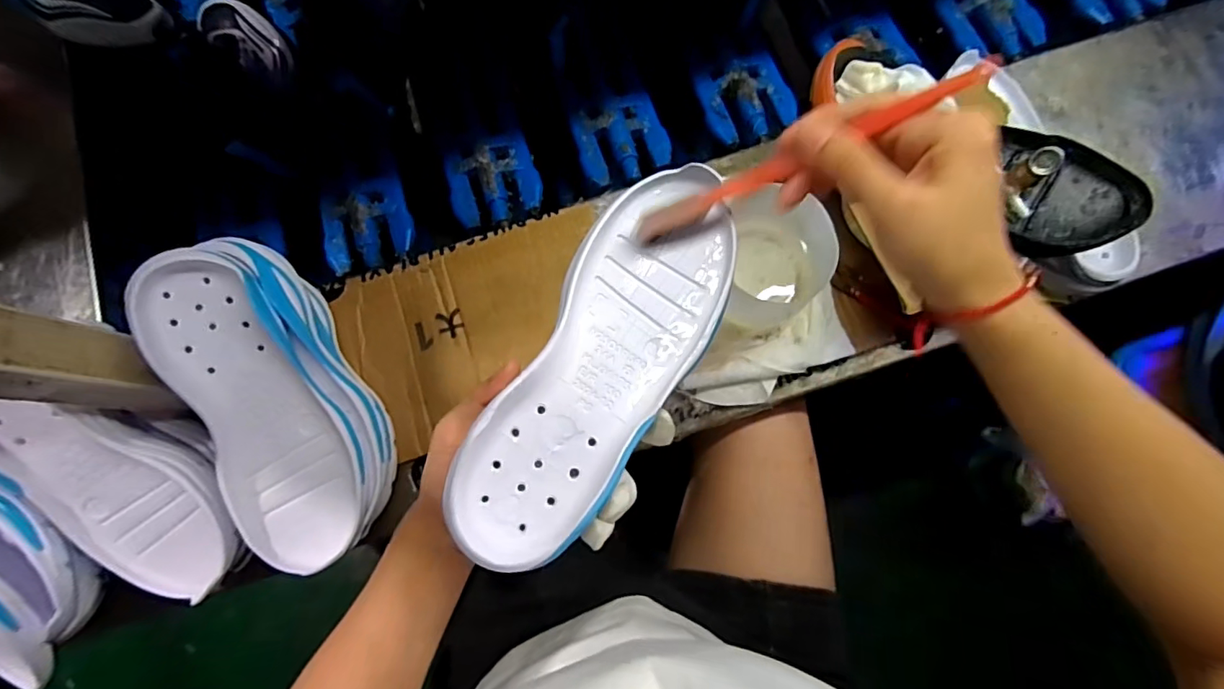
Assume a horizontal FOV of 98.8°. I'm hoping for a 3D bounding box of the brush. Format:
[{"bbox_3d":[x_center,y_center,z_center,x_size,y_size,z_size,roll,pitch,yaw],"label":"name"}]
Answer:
[{"bbox_3d":[0.089,-0.091,0.266,0.174,0.025,0.018,-18,78,35],"label":"brush"}]

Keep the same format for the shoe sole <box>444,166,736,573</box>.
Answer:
[{"bbox_3d":[-0.002,0.008,0.286,0.079,0.030,0.228,29,78,7],"label":"shoe sole"}]

